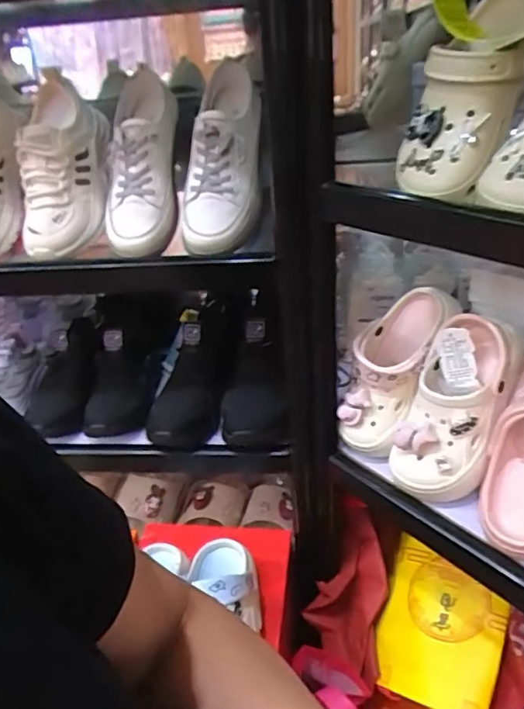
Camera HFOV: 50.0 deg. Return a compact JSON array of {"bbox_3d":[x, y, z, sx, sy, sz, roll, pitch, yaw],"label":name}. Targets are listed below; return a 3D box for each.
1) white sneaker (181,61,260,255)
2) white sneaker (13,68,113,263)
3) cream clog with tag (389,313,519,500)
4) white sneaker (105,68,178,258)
[{"bbox_3d":[-0.043,-0.239,0.678,0.082,0.244,0.082,4,-12,15],"label":"white sneaker"},{"bbox_3d":[-0.240,-0.231,0.710,0.098,0.229,0.093,-1,-12,7],"label":"white sneaker"},{"bbox_3d":[0.225,0.065,0.656,0.102,0.213,0.067,19,-5,37],"label":"cream clog with tag"},{"bbox_3d":[-0.147,-0.234,0.692,0.080,0.231,0.072,0,-10,9],"label":"white sneaker"}]

